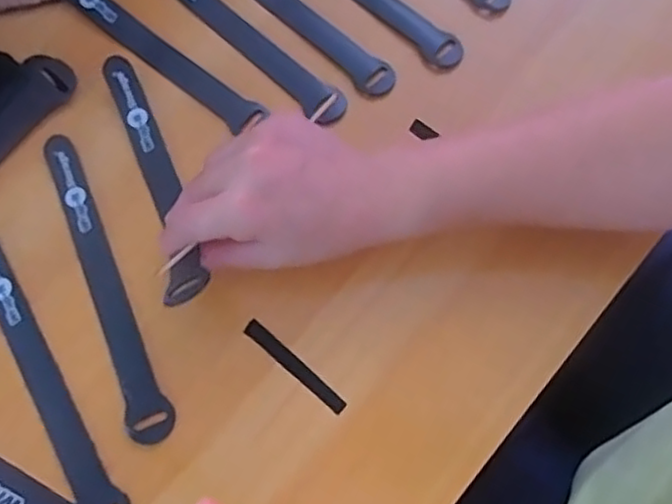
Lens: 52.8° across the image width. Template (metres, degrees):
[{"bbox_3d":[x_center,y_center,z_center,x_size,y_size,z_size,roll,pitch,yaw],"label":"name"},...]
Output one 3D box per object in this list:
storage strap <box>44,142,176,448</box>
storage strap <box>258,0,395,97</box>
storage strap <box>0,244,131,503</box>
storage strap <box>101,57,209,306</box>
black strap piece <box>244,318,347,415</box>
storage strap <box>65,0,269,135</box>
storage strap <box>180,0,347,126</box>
[{"bbox_3d":[-0.135,0.016,0.394,0.025,0.004,0.193,-22,73,-5],"label":"storage strap"},{"bbox_3d":[-0.038,-0.168,0.447,0.196,0.005,0.022,42,78,13],"label":"storage strap"},{"bbox_3d":[-0.166,0.066,0.380,0.021,0.004,0.193,-29,72,-15],"label":"storage strap"},{"bbox_3d":[-0.109,-0.044,0.405,0.023,0.040,0.182,-22,56,-5],"label":"storage strap"},{"bbox_3d":[-0.023,0.065,0.385,0.071,0.004,0.010,39,78,11],"label":"black strap piece"},{"bbox_3d":[-0.126,-0.139,0.442,0.185,0.007,0.020,38,77,12],"label":"storage strap"},{"bbox_3d":[-0.070,-0.150,0.446,0.198,0.004,0.022,42,87,15],"label":"storage strap"}]

